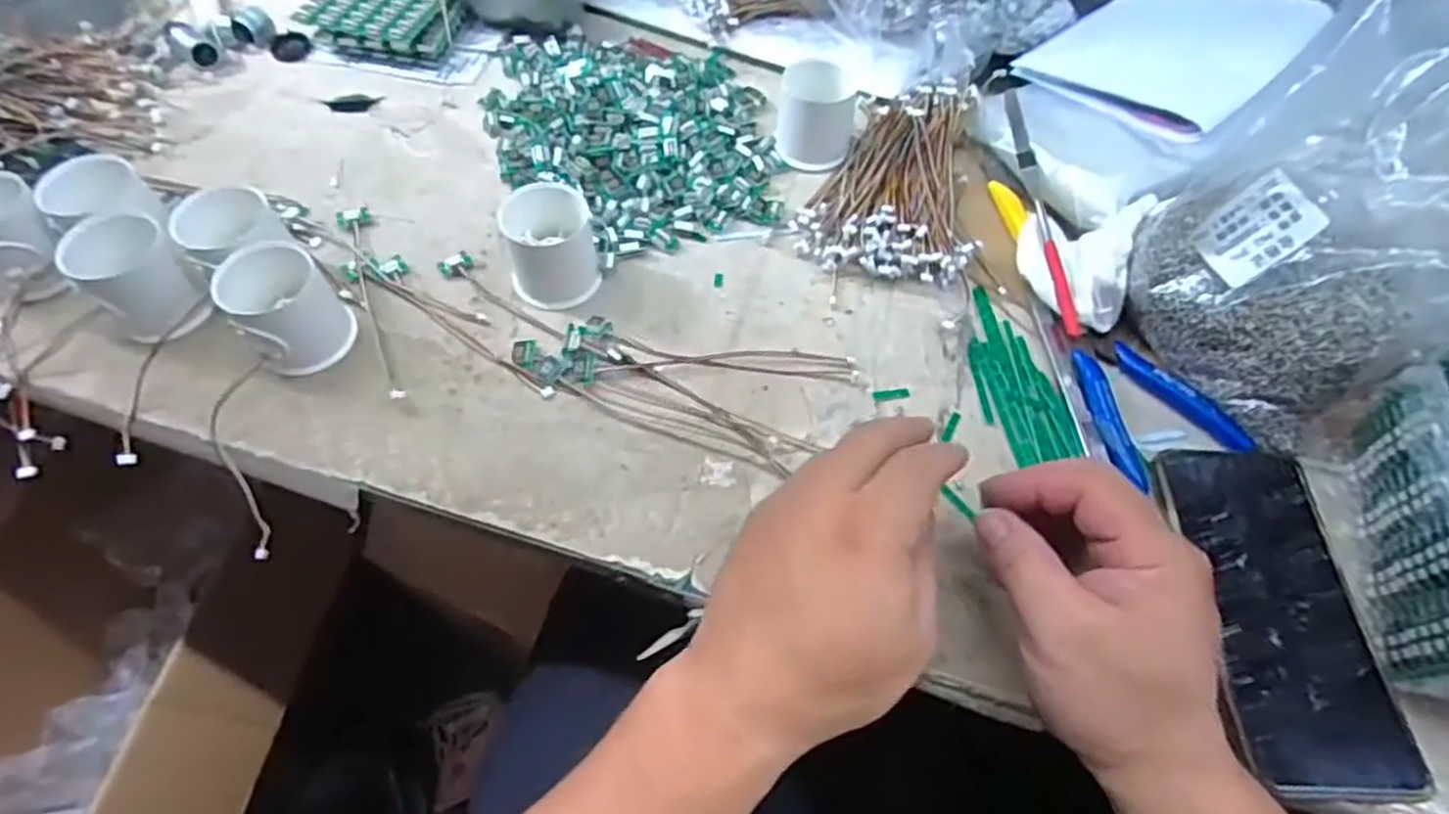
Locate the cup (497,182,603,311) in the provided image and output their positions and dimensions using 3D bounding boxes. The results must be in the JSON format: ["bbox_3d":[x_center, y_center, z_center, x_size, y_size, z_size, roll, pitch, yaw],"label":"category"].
[{"bbox_3d":[-0.104,-0.096,0.438,0.052,0.053,0.050,1,57,-1],"label":"cup"}]

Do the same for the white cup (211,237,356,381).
[{"bbox_3d":[-0.243,-0.056,0.408,0.051,0.055,0.048,1,57,-1],"label":"white cup"}]

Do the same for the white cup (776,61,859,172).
[{"bbox_3d":[0.064,-0.203,0.505,0.051,0.040,0.056,6,57,2],"label":"white cup"}]

